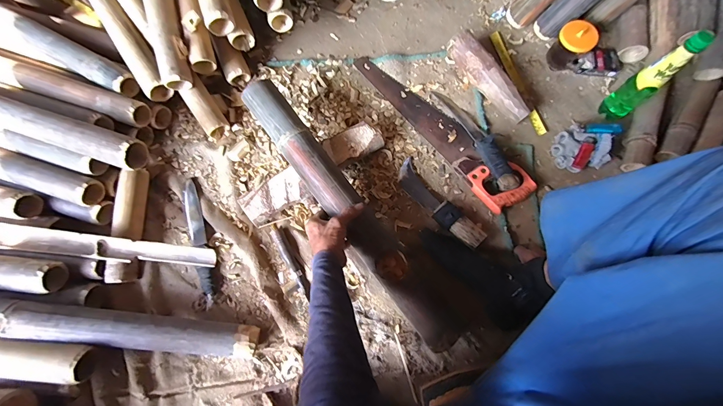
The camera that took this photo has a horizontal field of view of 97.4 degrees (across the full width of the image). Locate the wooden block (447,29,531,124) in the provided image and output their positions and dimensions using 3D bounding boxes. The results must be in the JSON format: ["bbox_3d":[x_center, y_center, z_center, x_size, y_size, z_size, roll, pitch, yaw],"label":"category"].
[{"bbox_3d":[0.297,-0.289,0.744,0.055,0.066,0.244,-36,78,-9],"label":"wooden block"}]

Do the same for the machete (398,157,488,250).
[{"bbox_3d":[0.162,0.002,0.682,0.052,0.026,0.235,-40,67,-9],"label":"machete"}]

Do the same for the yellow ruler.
[{"bbox_3d":[0.380,-0.298,0.776,0.028,0.010,0.294,-16,76,-4],"label":"yellow ruler"}]

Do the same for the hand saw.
[{"bbox_3d":[0.176,-0.187,0.734,0.104,0.033,0.499,-39,79,-9],"label":"hand saw"}]

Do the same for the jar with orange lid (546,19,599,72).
[{"bbox_3d":[0.488,-0.364,0.744,0.066,0.103,0.072,0,76,0],"label":"jar with orange lid"}]

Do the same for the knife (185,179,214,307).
[{"bbox_3d":[-0.345,0.076,0.669,0.032,0.021,0.274,-20,77,-5],"label":"knife"}]

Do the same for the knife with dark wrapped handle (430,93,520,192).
[{"bbox_3d":[0.259,-0.151,0.720,0.058,0.031,0.290,-25,64,-6],"label":"knife with dark wrapped handle"}]

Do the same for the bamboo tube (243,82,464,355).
[{"bbox_3d":[-0.026,0.010,0.623,0.078,0.075,0.603,-37,86,-9],"label":"bamboo tube"}]

